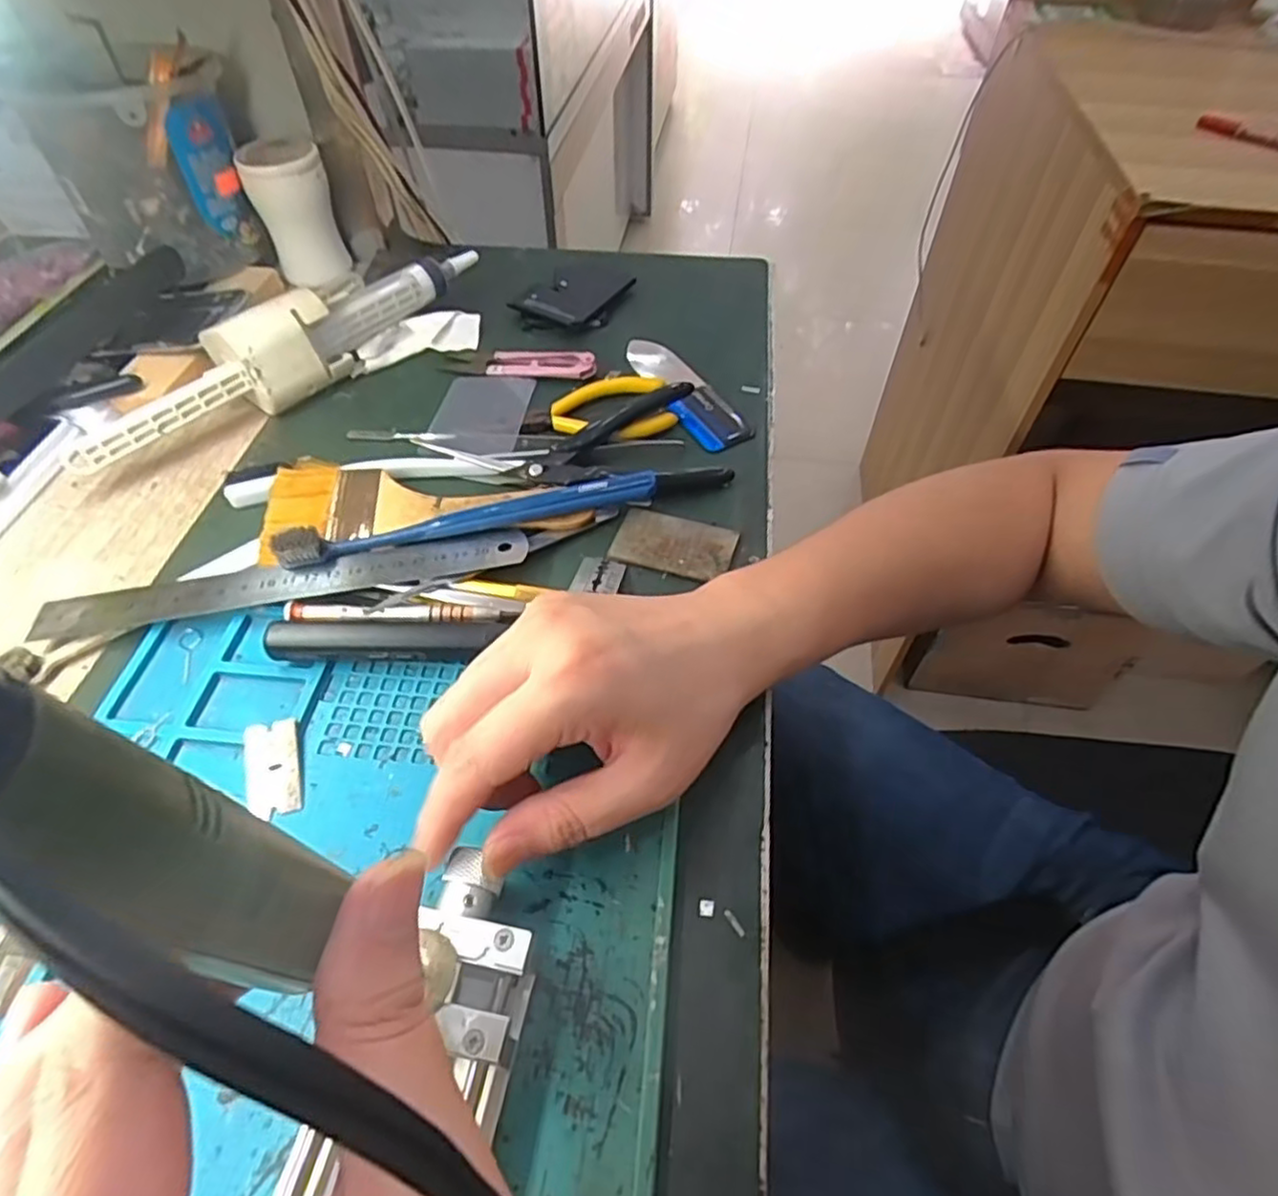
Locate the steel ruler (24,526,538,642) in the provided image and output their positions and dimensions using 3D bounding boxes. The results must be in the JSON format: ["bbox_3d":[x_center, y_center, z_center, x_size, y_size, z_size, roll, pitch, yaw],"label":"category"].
[{"bbox_3d":[-0.163,-0.009,0.326,0.216,0.005,0.025,-9,54,-7],"label":"steel ruler"}]

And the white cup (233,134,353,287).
[{"bbox_3d":[-0.251,-0.283,0.502,0.051,0.082,0.062,-23,57,-18],"label":"white cup"}]

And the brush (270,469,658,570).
[{"bbox_3d":[-0.082,-0.043,0.342,0.183,0.018,0.020,-11,54,-10],"label":"brush"}]

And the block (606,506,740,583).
[{"bbox_3d":[0.018,-0.029,0.348,0.059,0.004,0.036,16,54,10],"label":"block"}]

